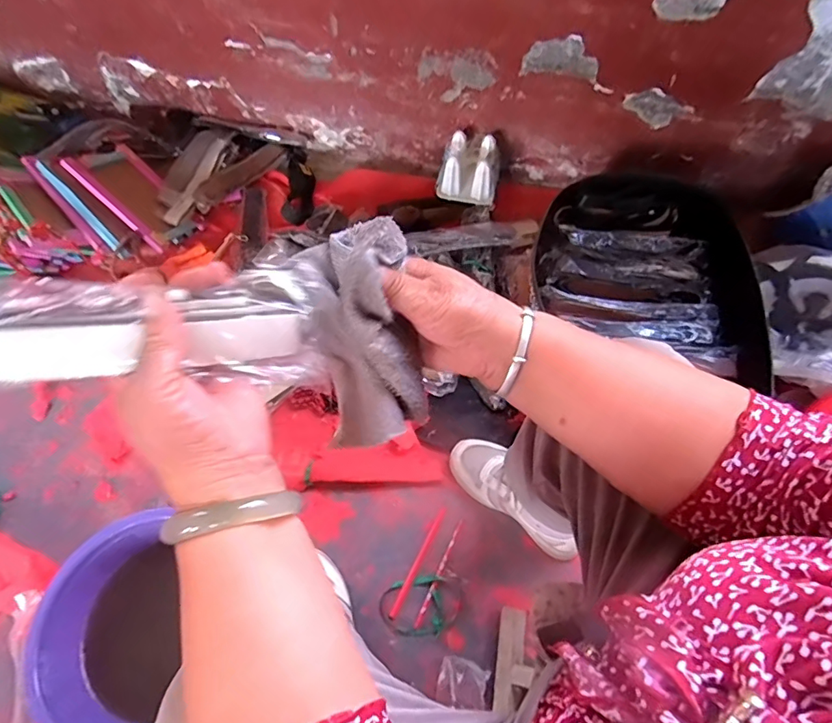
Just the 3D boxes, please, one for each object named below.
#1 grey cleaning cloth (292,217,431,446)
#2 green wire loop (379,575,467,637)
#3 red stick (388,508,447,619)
[{"bbox_3d":[-0.034,-0.018,0.332,0.070,0.036,0.141,-12,101,-5],"label":"grey cleaning cloth"},{"bbox_3d":[0.011,0.368,0.745,0.130,0.009,0.082,0,64,0],"label":"green wire loop"},{"bbox_3d":[0.004,0.311,0.768,0.012,0.010,0.176,25,66,12],"label":"red stick"}]

